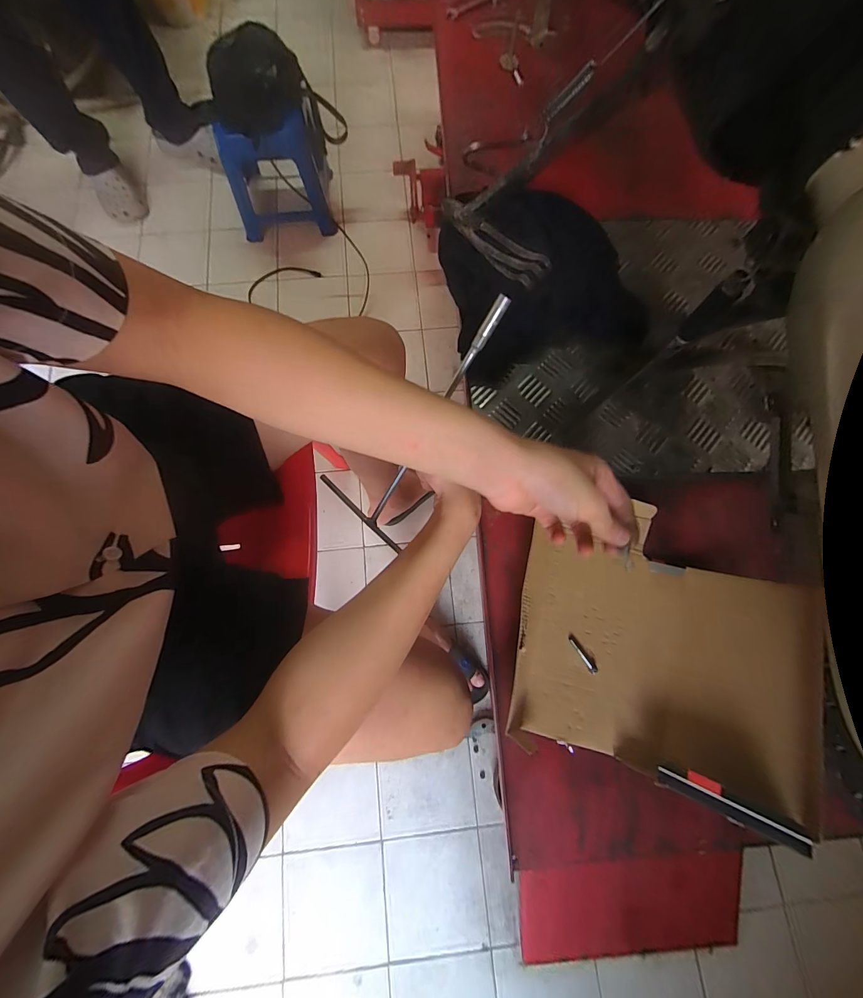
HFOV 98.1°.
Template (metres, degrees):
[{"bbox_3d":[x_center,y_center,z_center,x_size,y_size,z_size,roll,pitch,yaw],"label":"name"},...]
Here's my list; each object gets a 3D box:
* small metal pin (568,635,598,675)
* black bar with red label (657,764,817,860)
[{"bbox_3d":[0.166,0.170,0.409,0.010,0.009,0.043,-32,79,-9],"label":"small metal pin"},{"bbox_3d":[0.247,0.254,0.312,0.100,0.009,0.022,4,70,46],"label":"black bar with red label"}]

